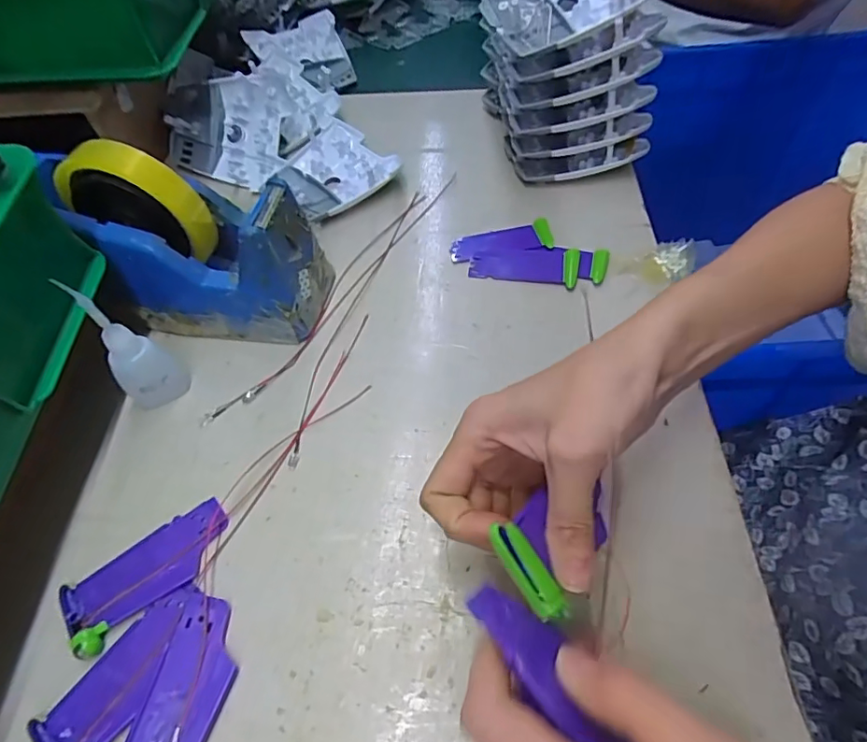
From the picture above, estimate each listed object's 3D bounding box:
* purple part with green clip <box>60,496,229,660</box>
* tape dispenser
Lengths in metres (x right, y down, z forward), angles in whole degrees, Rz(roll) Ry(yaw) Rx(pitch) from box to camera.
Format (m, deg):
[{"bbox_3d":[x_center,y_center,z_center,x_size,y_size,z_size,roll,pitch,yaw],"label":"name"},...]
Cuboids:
[{"bbox_3d":[-0.155,0.109,0.289,0.088,0.007,0.039,-34,62,-19],"label":"purple part with green clip"},{"bbox_3d":[-0.175,-0.090,0.360,0.181,0.117,0.074,9,58,8],"label":"tape dispenser"}]

